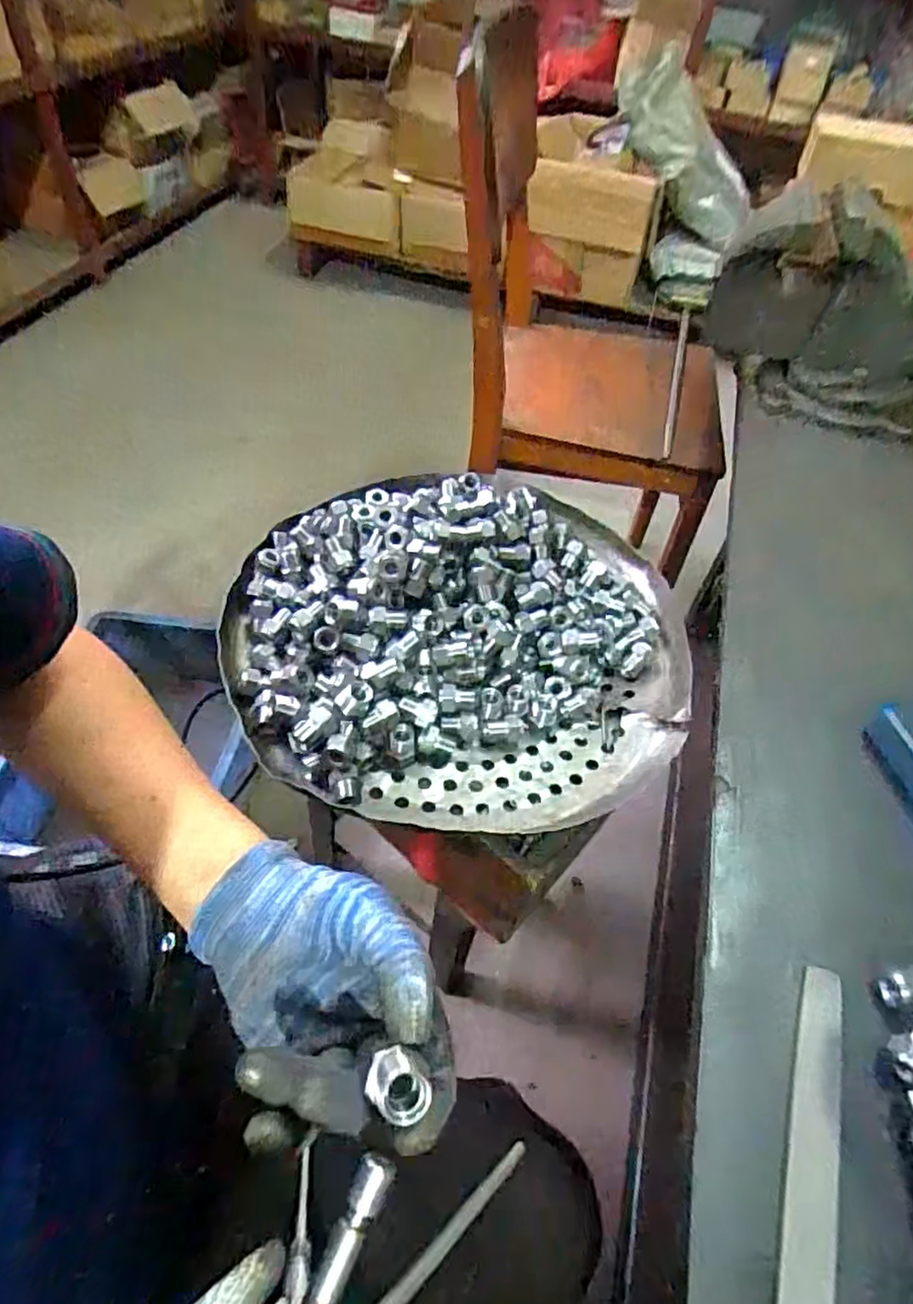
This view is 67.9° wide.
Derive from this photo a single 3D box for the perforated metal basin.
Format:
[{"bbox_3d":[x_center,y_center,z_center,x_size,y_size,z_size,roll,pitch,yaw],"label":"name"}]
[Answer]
[{"bbox_3d":[0.005,-0.027,0.563,0.364,0.089,0.344,3,51,-4],"label":"perforated metal basin"}]

